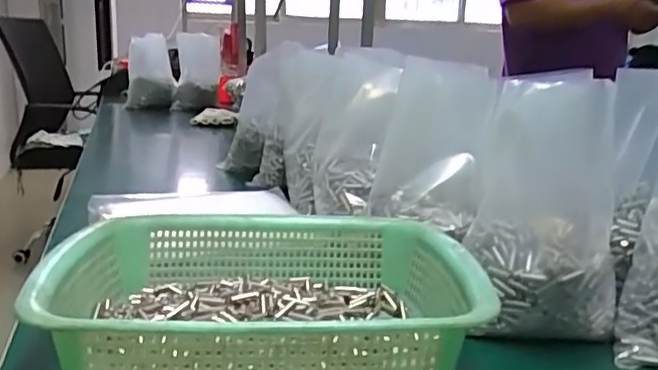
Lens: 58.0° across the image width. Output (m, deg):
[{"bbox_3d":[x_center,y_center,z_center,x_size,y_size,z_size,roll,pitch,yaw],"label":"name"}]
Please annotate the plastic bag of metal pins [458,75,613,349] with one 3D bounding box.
[{"bbox_3d":[0.189,0.013,0.517,0.123,0.236,0.075,6,-18,16],"label":"plastic bag of metal pins"}]

